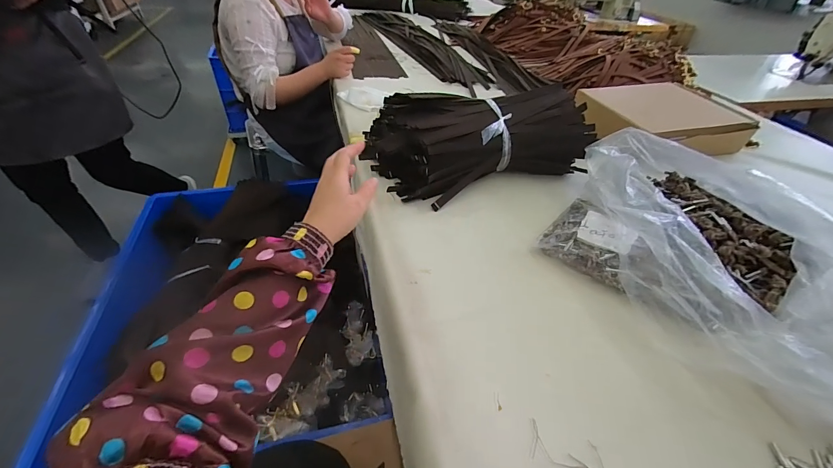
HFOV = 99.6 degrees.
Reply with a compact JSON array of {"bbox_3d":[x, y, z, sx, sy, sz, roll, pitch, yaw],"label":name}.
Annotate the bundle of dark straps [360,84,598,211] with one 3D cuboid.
[{"bbox_3d":[0.122,-0.200,0.706,0.415,0.120,0.229,-13,45,-18],"label":"bundle of dark straps"}]

